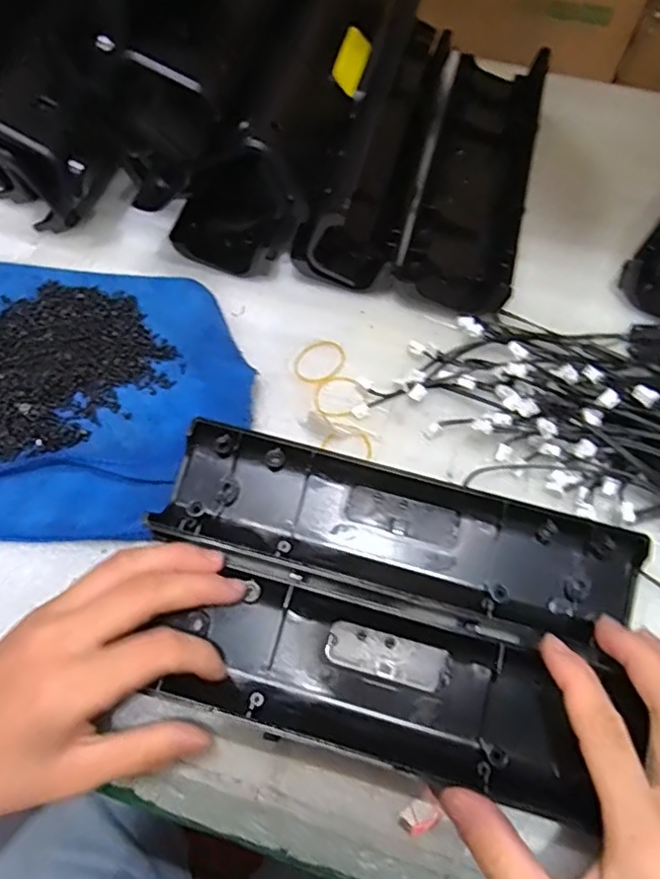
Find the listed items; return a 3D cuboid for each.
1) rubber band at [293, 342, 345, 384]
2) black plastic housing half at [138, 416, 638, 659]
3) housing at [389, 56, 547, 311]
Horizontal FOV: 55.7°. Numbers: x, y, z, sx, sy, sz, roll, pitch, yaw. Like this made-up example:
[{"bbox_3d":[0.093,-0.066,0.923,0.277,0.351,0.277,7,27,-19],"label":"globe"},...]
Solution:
[{"bbox_3d":[-0.006,-0.048,0.385,0.026,0.004,0.034,35,69,14],"label":"rubber band"},{"bbox_3d":[0.036,0.050,0.325,0.242,0.034,0.071,14,65,4],"label":"black plastic housing half"},{"bbox_3d":[0.102,-0.191,0.437,0.072,0.034,0.237,13,65,5],"label":"housing"}]

